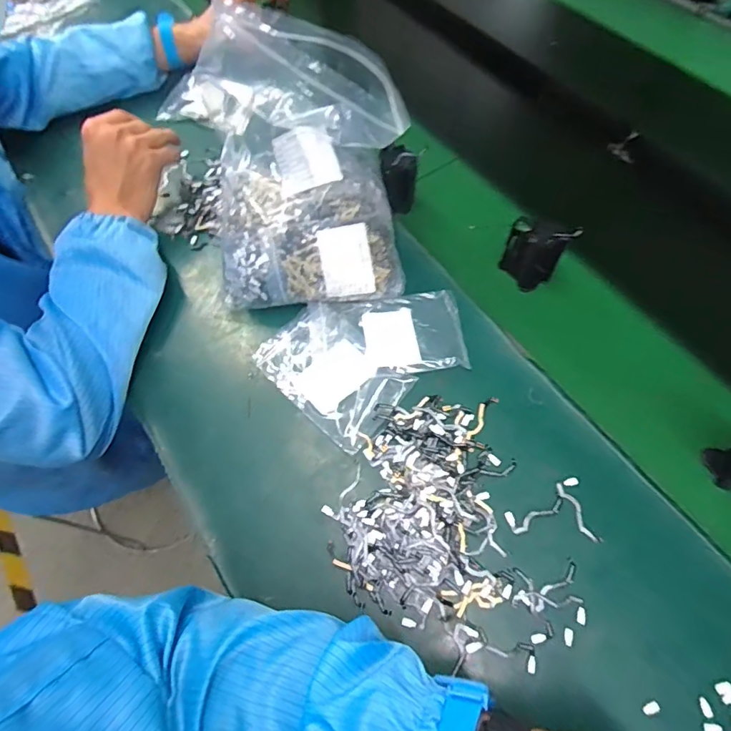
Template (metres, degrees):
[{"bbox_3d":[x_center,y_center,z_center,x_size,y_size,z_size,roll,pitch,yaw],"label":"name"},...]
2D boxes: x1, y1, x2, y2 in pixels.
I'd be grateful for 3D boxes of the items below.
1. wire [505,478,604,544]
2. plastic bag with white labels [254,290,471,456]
[{"bbox_3d":[0.153,0.126,0.390,0.068,0.004,0.052,-11,63,-3],"label":"wire"},{"bbox_3d":[0.004,-0.019,0.462,0.186,0.014,0.145,-35,65,-14],"label":"plastic bag with white labels"}]

